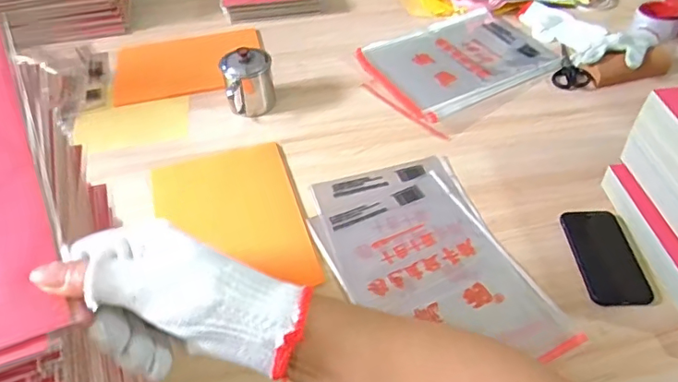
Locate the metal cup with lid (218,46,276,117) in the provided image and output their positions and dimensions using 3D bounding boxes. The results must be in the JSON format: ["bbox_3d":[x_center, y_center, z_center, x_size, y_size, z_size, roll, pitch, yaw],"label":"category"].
[{"bbox_3d":[-0.158,-0.188,0.924,0.087,0.097,0.079,-16,48,-12],"label":"metal cup with lid"}]

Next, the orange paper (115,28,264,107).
[{"bbox_3d":[-0.302,-0.262,1.061,0.293,0.012,0.213,-13,47,-9],"label":"orange paper"}]

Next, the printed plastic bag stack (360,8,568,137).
[{"bbox_3d":[0.247,-0.268,1.038,0.410,0.022,0.263,-27,51,-21],"label":"printed plastic bag stack"}]

